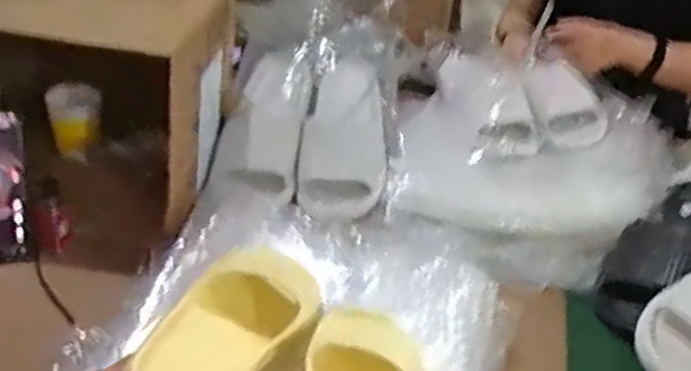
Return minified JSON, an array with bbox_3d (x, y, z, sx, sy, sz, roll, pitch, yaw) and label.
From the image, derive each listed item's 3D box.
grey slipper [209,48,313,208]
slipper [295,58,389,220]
[{"bbox_3d":[-0.100,-0.093,0.923,0.102,0.069,0.294,7,53,2],"label":"grey slipper"},{"bbox_3d":[0.005,-0.060,0.951,0.104,0.062,0.248,9,52,5],"label":"slipper"}]

